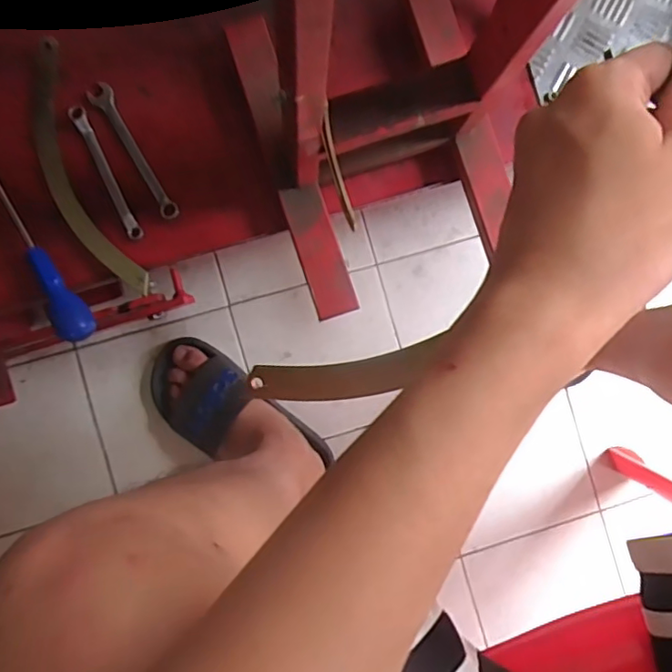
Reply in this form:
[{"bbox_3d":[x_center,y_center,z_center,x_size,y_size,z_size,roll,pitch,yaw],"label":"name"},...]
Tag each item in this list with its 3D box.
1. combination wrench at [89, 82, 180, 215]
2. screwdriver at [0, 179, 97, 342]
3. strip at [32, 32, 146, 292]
[{"bbox_3d":[-0.193,-0.174,0.541,0.022,0.007,0.142,-29,91,-5],"label":"combination wrench"},{"bbox_3d":[-0.298,-0.109,0.514,0.030,0.026,0.262,-32,91,-5],"label":"screwdriver"},{"bbox_3d":[-0.244,-0.153,0.528,0.052,0.013,0.250,-21,90,-5],"label":"strip"}]

